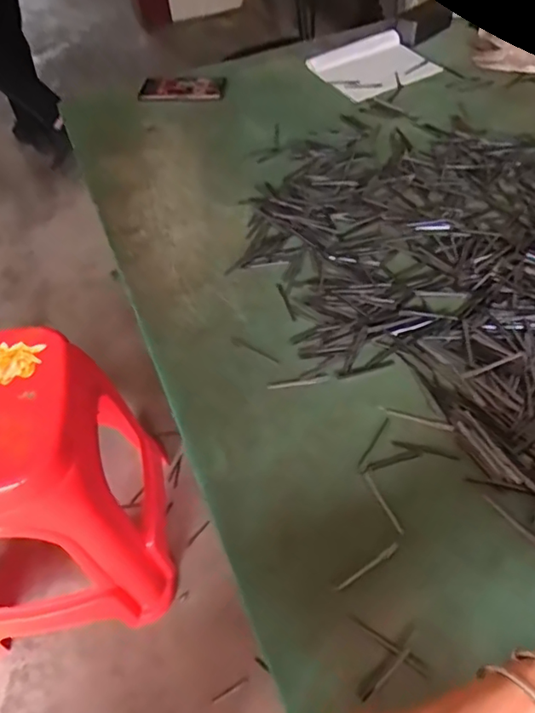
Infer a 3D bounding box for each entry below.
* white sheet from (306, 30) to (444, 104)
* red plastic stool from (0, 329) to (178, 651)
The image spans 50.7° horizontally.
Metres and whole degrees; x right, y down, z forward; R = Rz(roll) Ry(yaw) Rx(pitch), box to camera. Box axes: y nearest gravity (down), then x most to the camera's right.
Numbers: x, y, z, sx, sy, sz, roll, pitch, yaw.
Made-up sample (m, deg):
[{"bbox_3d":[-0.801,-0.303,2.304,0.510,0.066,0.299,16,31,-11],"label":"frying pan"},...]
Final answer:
[{"bbox_3d":[0.197,-0.545,1.054,0.193,0.022,0.171,-28,54,-17],"label":"white sheet"},{"bbox_3d":[-0.369,0.224,0.906,0.332,0.443,0.300,-9,51,-3],"label":"red plastic stool"}]

